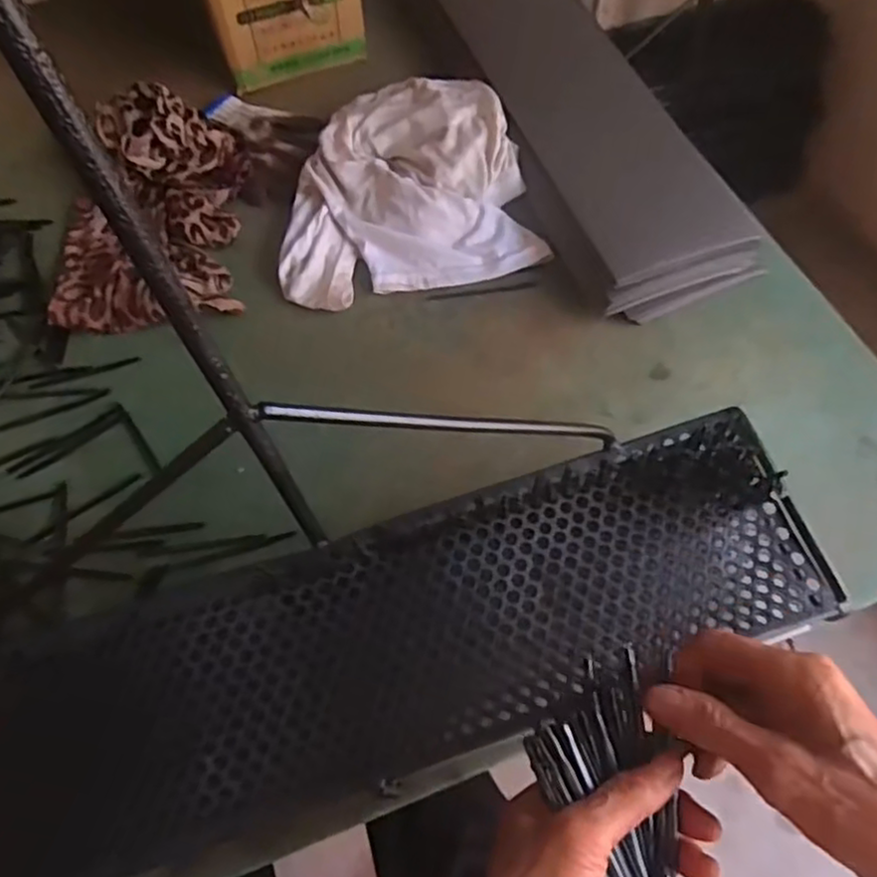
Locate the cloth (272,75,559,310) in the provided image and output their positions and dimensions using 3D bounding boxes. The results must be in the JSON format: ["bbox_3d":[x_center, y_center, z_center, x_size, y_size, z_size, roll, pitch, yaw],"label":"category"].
[{"bbox_3d":[-0.032,-0.258,0.673,0.247,0.055,0.269,-4,61,-1],"label":"cloth"}]

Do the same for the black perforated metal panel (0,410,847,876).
[{"bbox_3d":[-0.064,0.140,0.416,0.609,0.045,0.157,-16,62,-7],"label":"black perforated metal panel"}]

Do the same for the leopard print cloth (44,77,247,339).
[{"bbox_3d":[-0.282,-0.224,0.655,0.178,0.073,0.241,-5,61,-1],"label":"leopard print cloth"}]

